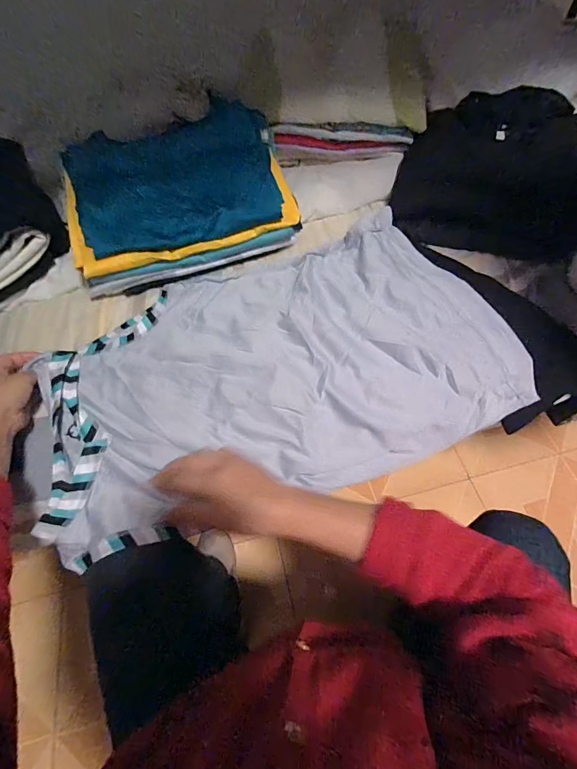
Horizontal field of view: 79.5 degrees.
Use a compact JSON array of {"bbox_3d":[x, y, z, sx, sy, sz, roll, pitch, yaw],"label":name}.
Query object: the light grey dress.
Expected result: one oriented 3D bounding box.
[{"bbox_3d":[-0.033,-0.017,0.520,0.628,0.097,0.369,-20,61,-9],"label":"light grey dress"}]

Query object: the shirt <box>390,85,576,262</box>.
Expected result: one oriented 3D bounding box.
[{"bbox_3d":[0.360,-0.394,0.636,0.297,0.092,0.370,14,62,10],"label":"shirt"}]

